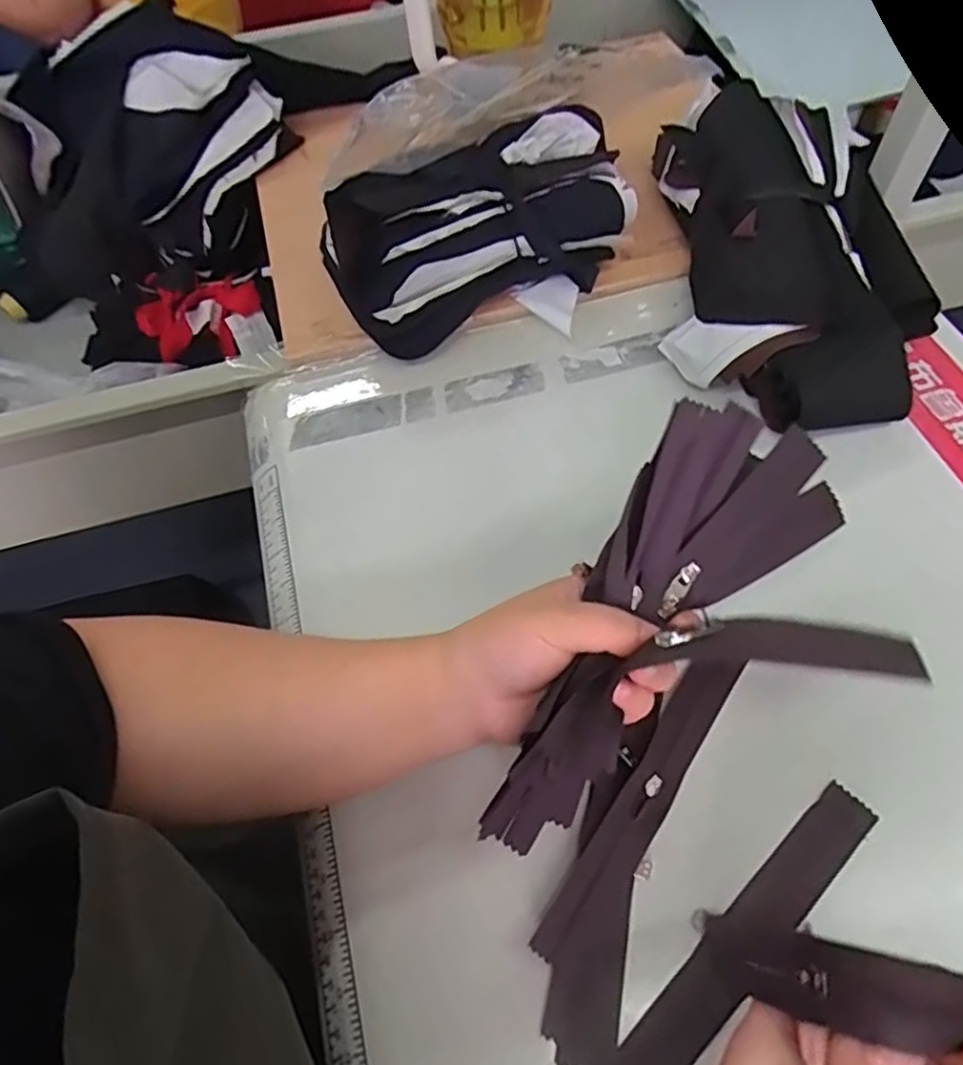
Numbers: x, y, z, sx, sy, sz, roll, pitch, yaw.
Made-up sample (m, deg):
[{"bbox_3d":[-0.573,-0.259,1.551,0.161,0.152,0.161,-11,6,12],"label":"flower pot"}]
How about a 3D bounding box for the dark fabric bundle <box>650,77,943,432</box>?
[{"bbox_3d":[0.229,-0.213,0.501,0.174,0.085,0.308,-3,59,2],"label":"dark fabric bundle"}]

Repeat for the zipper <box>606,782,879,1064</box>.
[{"bbox_3d":[0.121,0.192,0.312,0.186,0.004,0.027,-40,64,-18],"label":"zipper"}]

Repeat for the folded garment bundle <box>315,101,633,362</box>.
[{"bbox_3d":[-0.004,-0.241,0.527,0.224,0.101,0.135,-22,60,-9],"label":"folded garment bundle"}]

